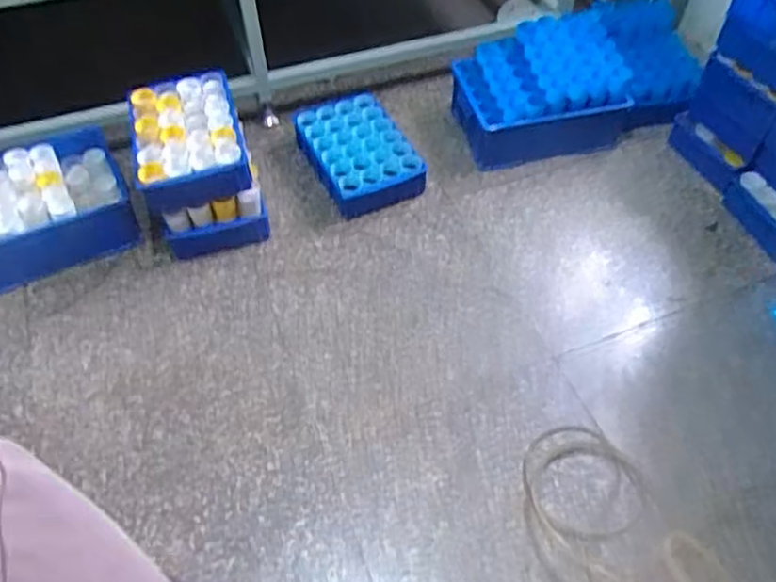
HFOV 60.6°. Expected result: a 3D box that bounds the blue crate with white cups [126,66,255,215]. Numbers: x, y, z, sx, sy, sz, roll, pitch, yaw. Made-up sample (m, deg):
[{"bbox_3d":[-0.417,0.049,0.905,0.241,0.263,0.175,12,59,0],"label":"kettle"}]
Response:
[{"bbox_3d":[-0.529,-0.400,1.758,0.277,0.119,0.411,-14,53,-10],"label":"blue crate with white cups"}]

